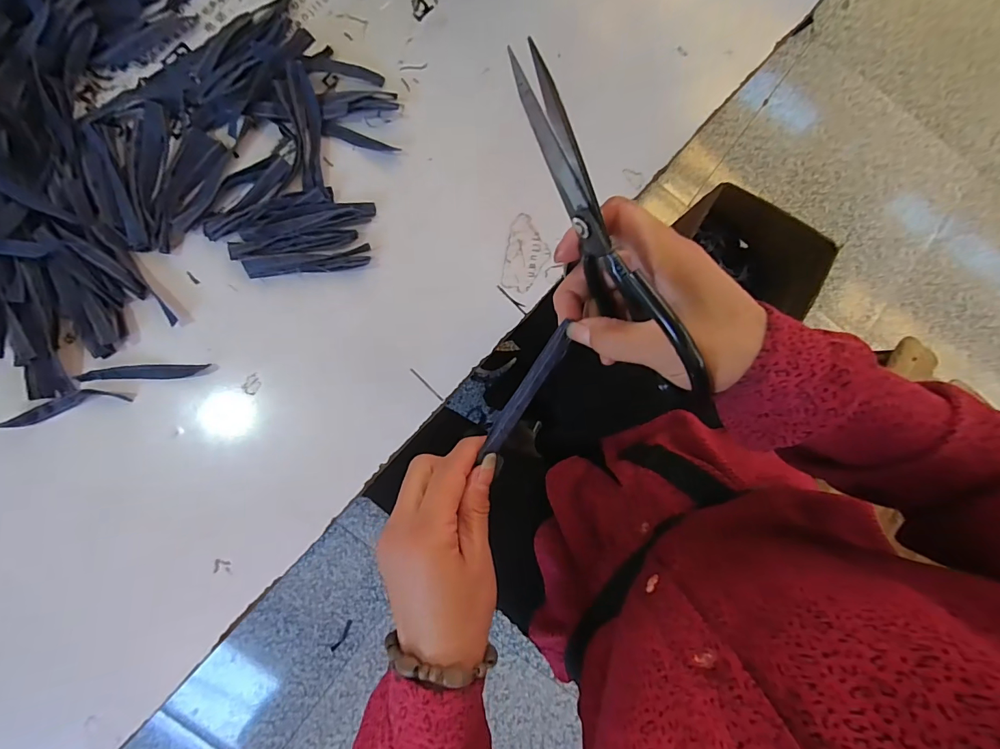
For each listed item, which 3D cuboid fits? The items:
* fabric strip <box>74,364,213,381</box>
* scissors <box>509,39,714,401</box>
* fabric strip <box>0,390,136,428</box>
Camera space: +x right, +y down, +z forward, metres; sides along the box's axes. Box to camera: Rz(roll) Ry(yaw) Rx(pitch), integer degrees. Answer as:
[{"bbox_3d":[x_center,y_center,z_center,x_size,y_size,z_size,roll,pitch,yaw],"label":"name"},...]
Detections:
[{"bbox_3d":[-0.252,-0.002,0.304,0.084,0.004,0.010,-1,90,-4],"label":"fabric strip"},{"bbox_3d":[0.050,-0.060,0.203,0.010,0.048,0.164,-35,105,-3],"label":"scissors"},{"bbox_3d":[-0.304,0.021,0.298,0.083,0.011,0.015,-13,91,-4],"label":"fabric strip"}]

